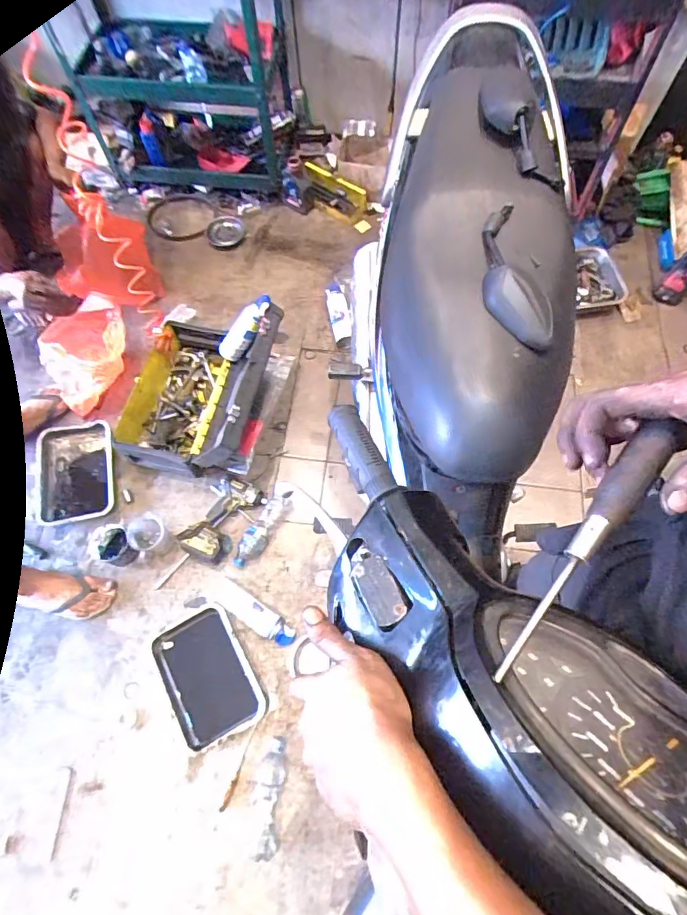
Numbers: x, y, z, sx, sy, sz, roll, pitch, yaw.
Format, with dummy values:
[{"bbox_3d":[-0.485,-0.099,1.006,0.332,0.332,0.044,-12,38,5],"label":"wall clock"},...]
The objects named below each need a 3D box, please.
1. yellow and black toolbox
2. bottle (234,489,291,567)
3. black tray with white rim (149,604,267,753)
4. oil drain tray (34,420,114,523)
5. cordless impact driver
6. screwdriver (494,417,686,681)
[{"bbox_3d":[-0.434,-0.226,1.416,0.466,0.327,0.501,11,68,5],"label":"yellow and black toolbox"},{"bbox_3d":[-0.237,0.214,1.391,0.081,0.059,0.246,25,70,11],"label":"bottle"},{"bbox_3d":[-0.355,0.569,1.227,0.207,0.030,0.306,-30,70,-11],"label":"black tray with white rim"},{"bbox_3d":[-0.846,0.054,1.533,0.261,0.114,0.357,-16,68,-6],"label":"oil drain tray"},{"bbox_3d":[-0.349,0.175,1.361,0.118,0.116,0.254,30,71,12],"label":"cordless impact driver"},{"bbox_3d":[0.151,0.061,0.299,0.024,0.026,0.190,33,97,15],"label":"screwdriver"}]

